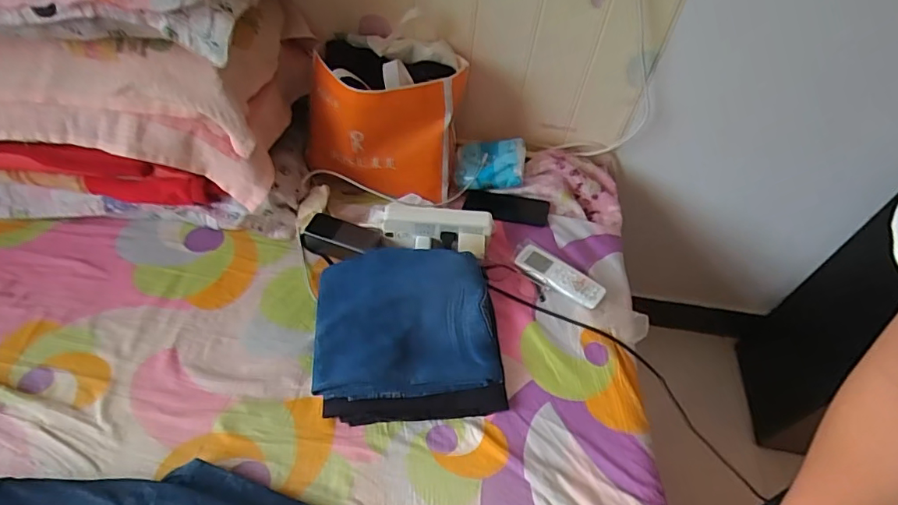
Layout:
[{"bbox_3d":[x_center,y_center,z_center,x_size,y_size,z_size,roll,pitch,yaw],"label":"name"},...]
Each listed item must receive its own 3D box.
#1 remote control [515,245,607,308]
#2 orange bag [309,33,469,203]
[{"bbox_3d":[0.190,0.040,0.872,0.158,0.028,0.057,30,55,21],"label":"remote control"},{"bbox_3d":[-0.113,-0.244,0.926,0.264,0.217,0.180,13,53,6],"label":"orange bag"}]

